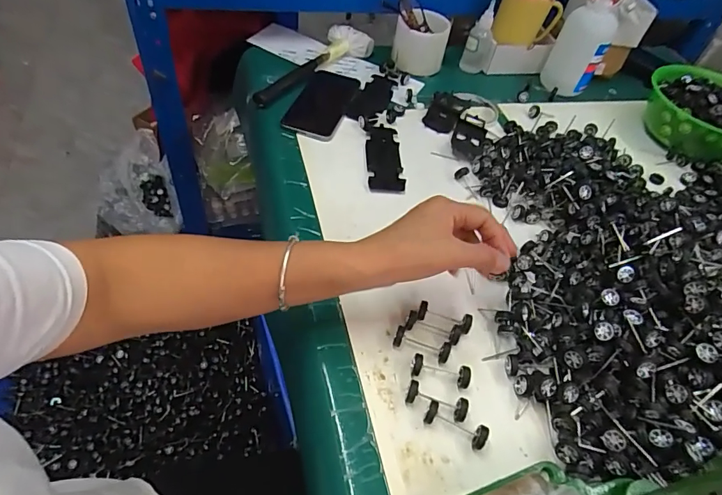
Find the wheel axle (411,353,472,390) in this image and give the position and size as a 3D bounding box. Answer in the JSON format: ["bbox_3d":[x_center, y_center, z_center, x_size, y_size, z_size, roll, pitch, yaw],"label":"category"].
[{"bbox_3d":[0.074,0.113,0.402,0.054,0.013,0.019,14,50,2],"label":"wheel axle"}]

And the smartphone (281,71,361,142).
[{"bbox_3d":[-0.055,-0.215,0.653,0.071,0.015,0.161,18,51,5],"label":"smartphone"}]

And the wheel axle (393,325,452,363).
[{"bbox_3d":[0.059,0.092,0.418,0.055,0.017,0.019,17,51,4],"label":"wheel axle"}]

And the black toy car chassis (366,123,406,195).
[{"bbox_3d":[0.031,-0.122,0.592,0.046,0.009,0.128,3,51,-7],"label":"black toy car chassis"}]

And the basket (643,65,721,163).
[{"bbox_3d":[0.540,-0.211,0.698,0.148,0.075,0.151,11,51,5],"label":"basket"}]

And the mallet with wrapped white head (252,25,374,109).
[{"bbox_3d":[-0.082,-0.292,0.705,0.062,0.031,0.253,35,54,18],"label":"mallet with wrapped white head"}]

